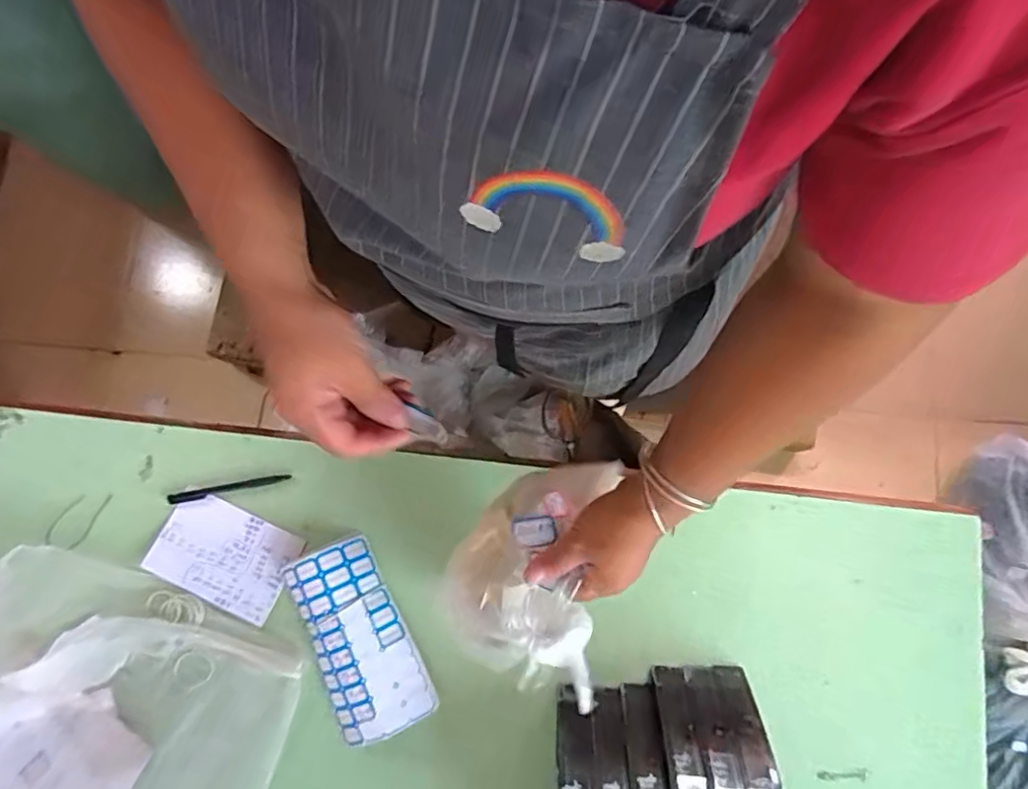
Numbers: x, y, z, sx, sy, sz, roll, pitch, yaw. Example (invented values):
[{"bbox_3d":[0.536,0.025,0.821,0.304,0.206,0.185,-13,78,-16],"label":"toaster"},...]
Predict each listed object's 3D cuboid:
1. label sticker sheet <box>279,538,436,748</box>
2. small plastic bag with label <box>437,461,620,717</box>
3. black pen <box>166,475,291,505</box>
[{"bbox_3d":[-0.171,0.266,0.650,0.102,0.036,0.205,-26,80,-4],"label":"label sticker sheet"},{"bbox_3d":[0.011,0.142,0.521,0.130,0.087,0.185,11,80,2],"label":"small plastic bag with label"},{"bbox_3d":[-0.334,0.110,0.705,0.140,0.009,0.011,-11,79,-2],"label":"black pen"}]

